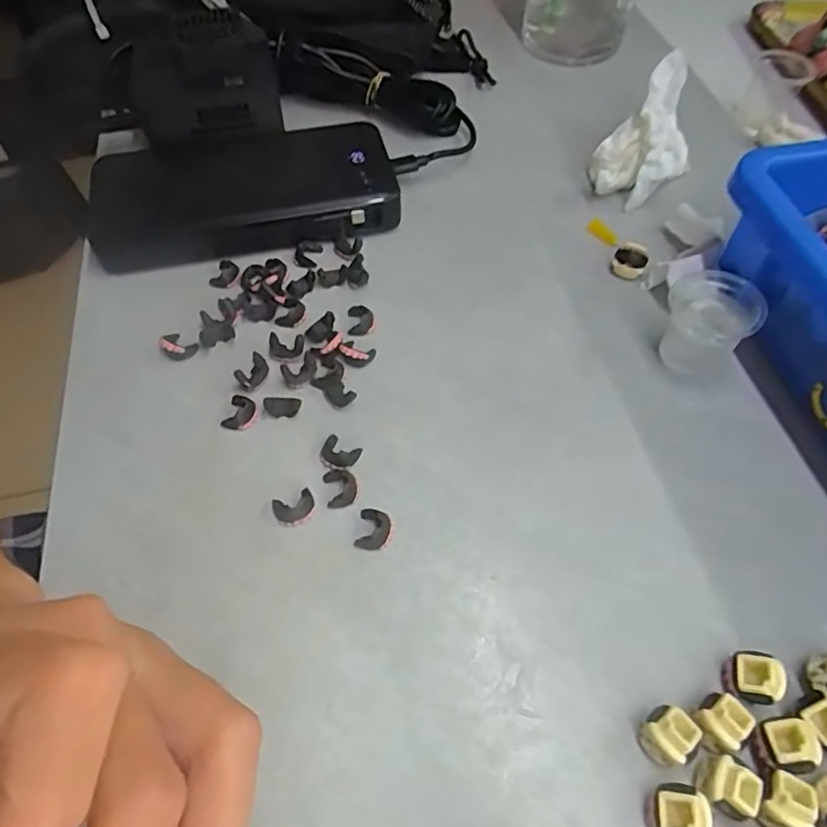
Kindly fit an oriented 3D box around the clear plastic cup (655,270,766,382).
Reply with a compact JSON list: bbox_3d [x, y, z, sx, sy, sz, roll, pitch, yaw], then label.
[{"bbox_3d":[0.130,-0.042,0.274,0.033,0.035,0.034,-26,59,-16],"label":"clear plastic cup"}]

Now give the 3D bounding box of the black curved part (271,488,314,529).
[{"bbox_3d":[-0.047,0.037,0.241,0.016,0.007,0.014,-22,58,-14],"label":"black curved part"}]

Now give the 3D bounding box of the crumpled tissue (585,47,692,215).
[{"bbox_3d":[0.136,-0.161,0.352,0.047,0.045,0.093,22,59,15],"label":"crumpled tissue"}]

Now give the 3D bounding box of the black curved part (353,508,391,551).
[{"bbox_3d":[-0.016,0.044,0.235,0.013,0.009,0.015,8,56,6],"label":"black curved part"}]

